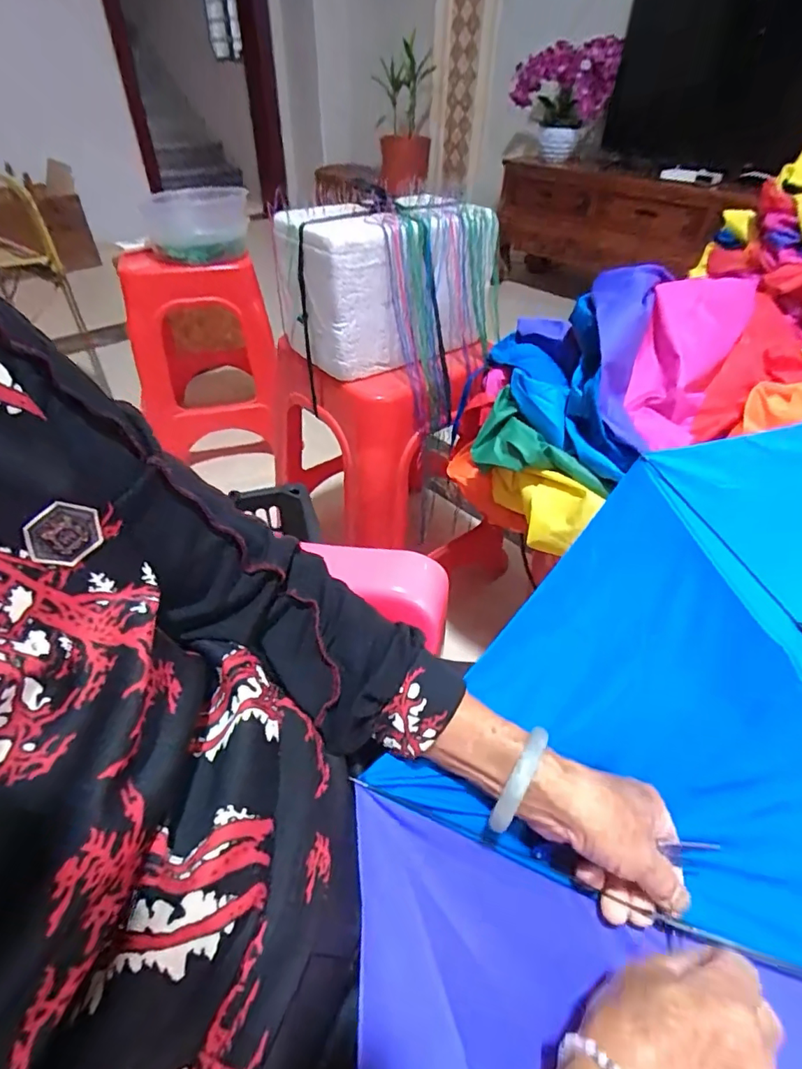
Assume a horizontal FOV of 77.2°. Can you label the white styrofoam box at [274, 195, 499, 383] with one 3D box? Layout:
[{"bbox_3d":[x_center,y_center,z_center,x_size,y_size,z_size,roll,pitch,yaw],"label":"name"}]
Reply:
[{"bbox_3d":[-0.007,-0.365,0.746,0.303,0.200,0.162,-22,48,-23],"label":"white styrofoam box"}]

